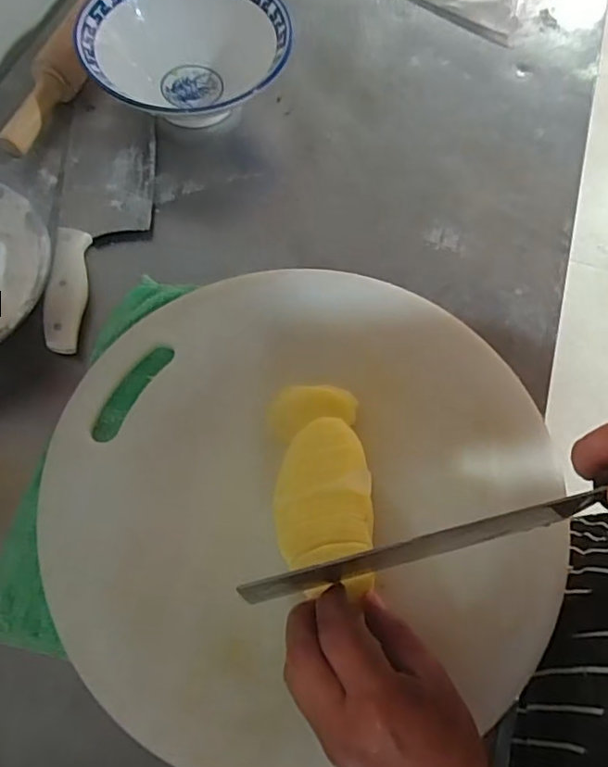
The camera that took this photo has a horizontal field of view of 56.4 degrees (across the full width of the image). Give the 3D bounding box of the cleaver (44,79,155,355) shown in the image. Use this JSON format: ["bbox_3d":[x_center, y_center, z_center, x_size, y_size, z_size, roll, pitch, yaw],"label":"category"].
[{"bbox_3d":[-0.182,-0.166,0.514,0.084,0.025,0.298,-4,65,-5],"label":"cleaver"}]

